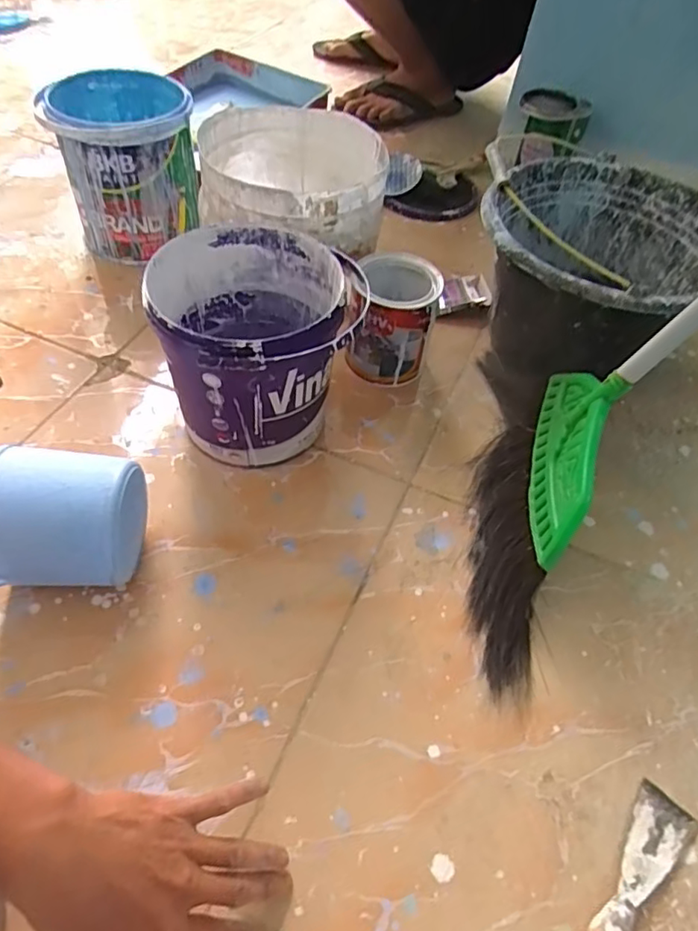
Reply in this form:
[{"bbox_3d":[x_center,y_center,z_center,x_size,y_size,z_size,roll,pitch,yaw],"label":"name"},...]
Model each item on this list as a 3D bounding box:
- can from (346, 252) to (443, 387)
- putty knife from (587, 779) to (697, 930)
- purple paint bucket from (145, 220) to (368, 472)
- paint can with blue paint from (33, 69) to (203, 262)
[{"bbox_3d":[0.052,-0.171,0.711,0.091,0.127,0.091,2,53,-3],"label":"can"},{"bbox_3d":[0.202,0.310,0.419,0.043,0.023,0.170,40,60,23],"label":"putty knife"},{"bbox_3d":[-0.099,-0.113,0.613,0.175,0.187,0.193,-14,55,-15],"label":"purple paint bucket"},{"bbox_3d":[-0.302,-0.413,0.816,0.171,0.193,0.187,2,53,-3],"label":"paint can with blue paint"}]

